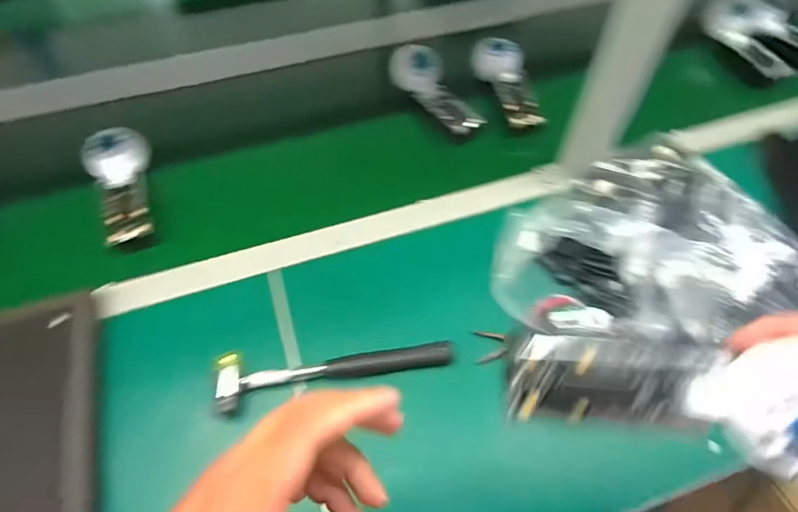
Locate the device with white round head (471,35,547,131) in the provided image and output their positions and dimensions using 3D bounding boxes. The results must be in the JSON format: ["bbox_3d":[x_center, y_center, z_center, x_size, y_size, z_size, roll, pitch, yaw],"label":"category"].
[{"bbox_3d":[0.159,-0.257,0.686,0.069,0.045,0.178,-8,58,-5],"label":"device with white round head"}]

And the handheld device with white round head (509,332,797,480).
[{"bbox_3d":[0.138,0.067,0.226,0.161,0.032,0.056,1,57,11],"label":"handheld device with white round head"}]

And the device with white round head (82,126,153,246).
[{"bbox_3d":[-0.342,-0.089,0.569,0.074,0.049,0.165,-23,61,-15],"label":"device with white round head"}]

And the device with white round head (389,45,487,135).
[{"bbox_3d":[0.056,-0.239,0.662,0.070,0.031,0.164,-33,76,-19],"label":"device with white round head"}]

